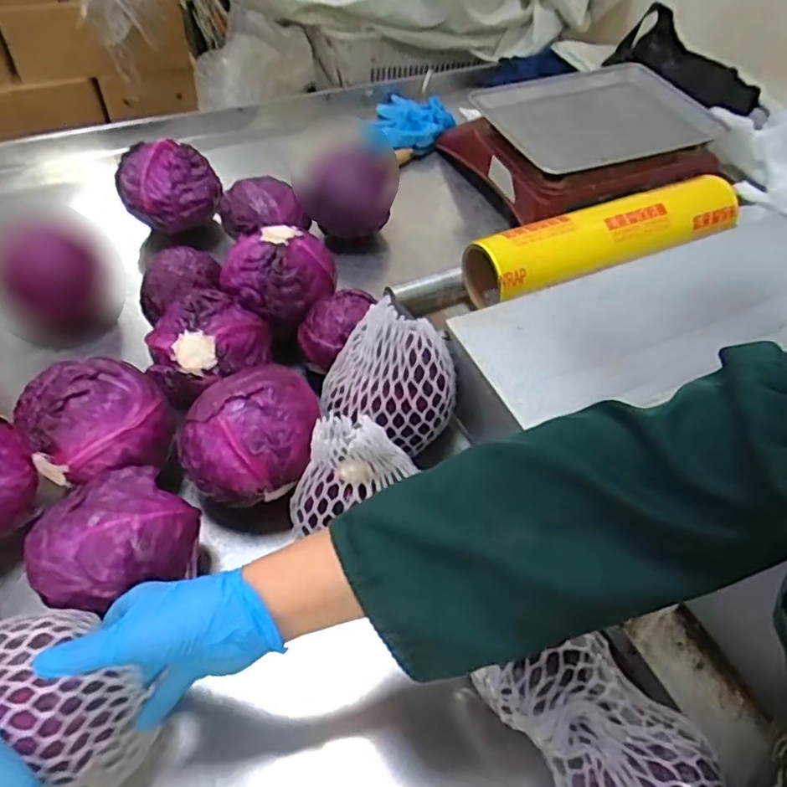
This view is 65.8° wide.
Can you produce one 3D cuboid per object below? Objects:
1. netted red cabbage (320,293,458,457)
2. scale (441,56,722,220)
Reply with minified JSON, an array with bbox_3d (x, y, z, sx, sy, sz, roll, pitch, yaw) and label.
[{"bbox_3d":[0.002,-0.020,0.590,0.126,0.107,0.121,17,51,9],"label":"netted red cabbage"},{"bbox_3d":[0.308,-0.423,1.005,0.365,0.105,0.305,-20,55,-21],"label":"scale"}]

